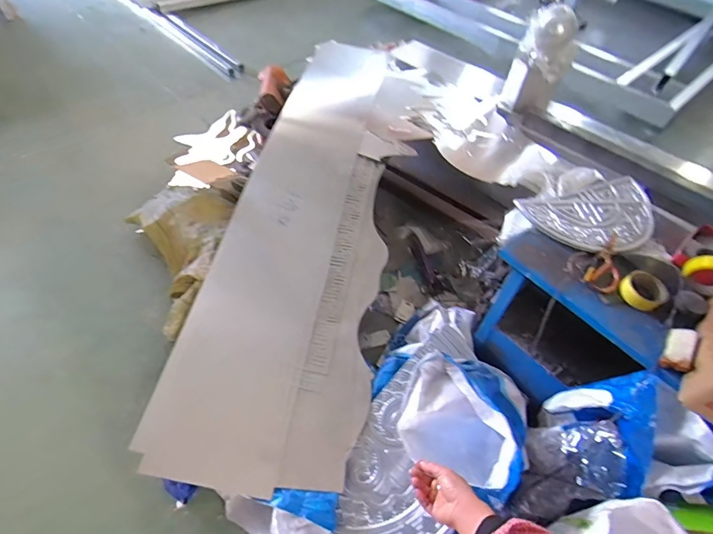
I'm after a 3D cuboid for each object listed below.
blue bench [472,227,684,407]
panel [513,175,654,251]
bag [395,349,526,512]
[{"bbox_3d":[0.552,0.174,1.131,0.181,0.452,0.405,-29,59,-25],"label":"blue bench"},{"bbox_3d":[0.675,-0.143,1.144,0.443,0.025,0.249,-15,54,-15],"label":"panel"},{"bbox_3d":[0.283,0.357,1.032,0.315,0.224,0.338,28,55,18],"label":"bag"}]

